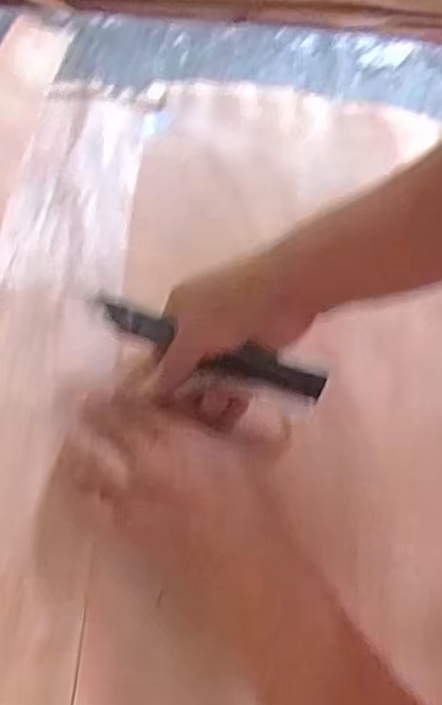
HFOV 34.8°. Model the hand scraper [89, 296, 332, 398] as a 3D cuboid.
[{"bbox_3d":[-0.008,0.000,0.436,0.147,0.019,0.023,21,69,4],"label":"hand scraper"}]

